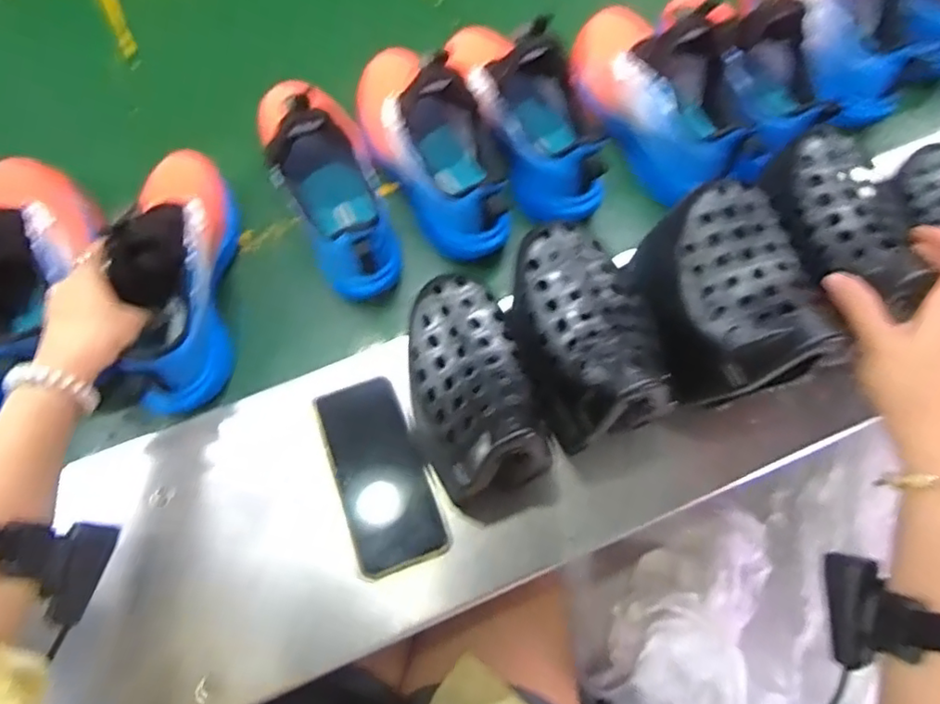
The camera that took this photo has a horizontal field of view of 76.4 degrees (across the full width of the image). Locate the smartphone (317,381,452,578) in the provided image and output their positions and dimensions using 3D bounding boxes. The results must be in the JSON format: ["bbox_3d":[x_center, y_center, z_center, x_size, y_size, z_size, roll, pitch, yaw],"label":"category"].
[{"bbox_3d":[-0.074,0.101,0.499,0.075,0.008,0.154,-18,78,-6],"label":"smartphone"}]

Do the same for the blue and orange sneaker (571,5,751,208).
[{"bbox_3d":[0.197,-0.272,0.607,0.106,0.112,0.221,-14,71,-5],"label":"blue and orange sneaker"}]

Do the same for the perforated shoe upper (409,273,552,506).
[{"bbox_3d":[-0.003,0.016,0.390,0.076,0.046,0.148,-13,71,-4],"label":"perforated shoe upper"}]

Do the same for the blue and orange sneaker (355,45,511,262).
[{"bbox_3d":[-0.042,-0.217,0.565,0.094,0.127,0.246,-33,73,-11],"label":"blue and orange sneaker"}]

